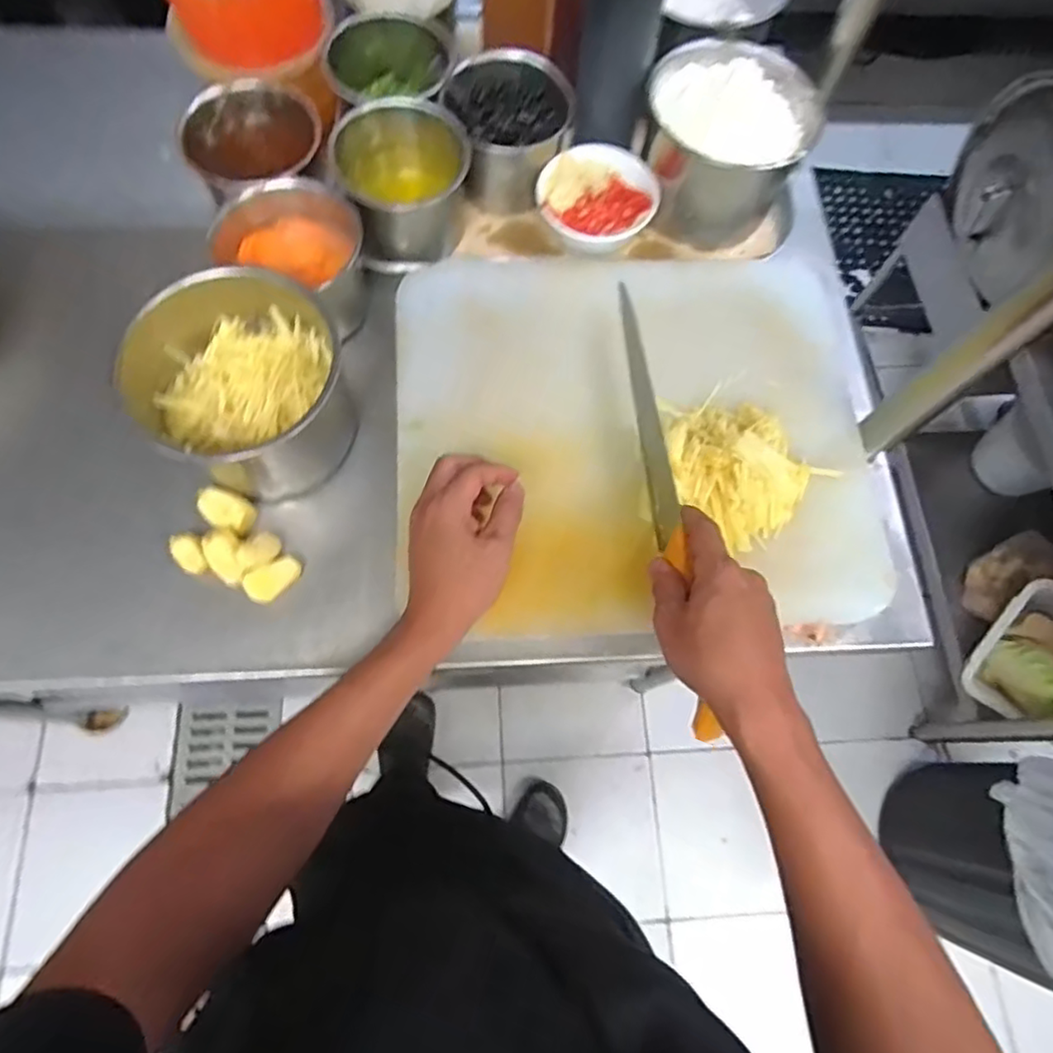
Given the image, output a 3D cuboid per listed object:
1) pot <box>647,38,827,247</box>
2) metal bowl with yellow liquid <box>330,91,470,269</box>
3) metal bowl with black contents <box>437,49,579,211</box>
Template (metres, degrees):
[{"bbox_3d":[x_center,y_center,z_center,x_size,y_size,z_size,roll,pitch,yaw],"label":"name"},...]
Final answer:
[{"bbox_3d":[0.182,-0.360,0.594,0.145,0.121,0.130,25,72,6],"label":"pot"},{"bbox_3d":[-0.109,-0.307,0.578,0.114,0.096,0.109,1,71,-2],"label":"metal bowl with yellow liquid"},{"bbox_3d":[-0.018,-0.380,0.609,0.108,0.090,0.108,1,71,-2],"label":"metal bowl with black contents"}]

